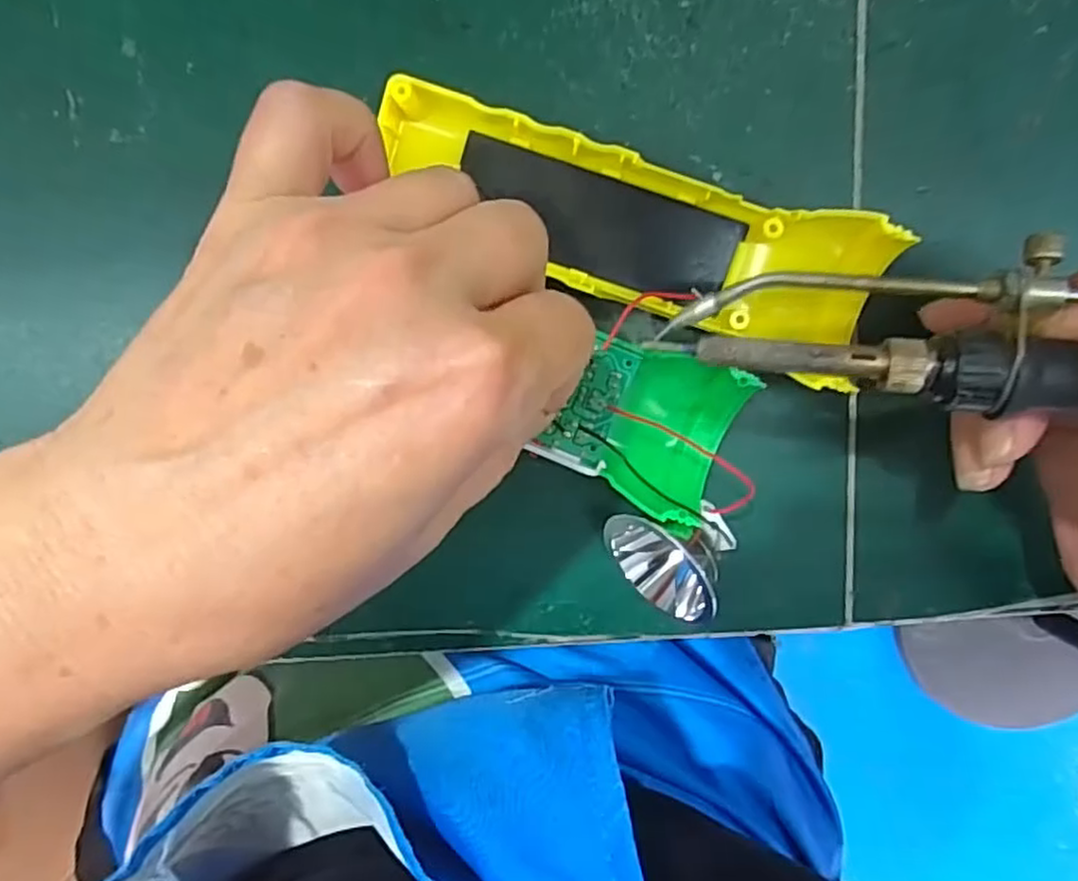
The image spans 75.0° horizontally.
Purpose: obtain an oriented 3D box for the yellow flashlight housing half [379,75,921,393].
[{"bbox_3d":[0.030,-0.067,0.216,0.161,0.031,0.045,21,99,-4],"label":"yellow flashlight housing half"}]

